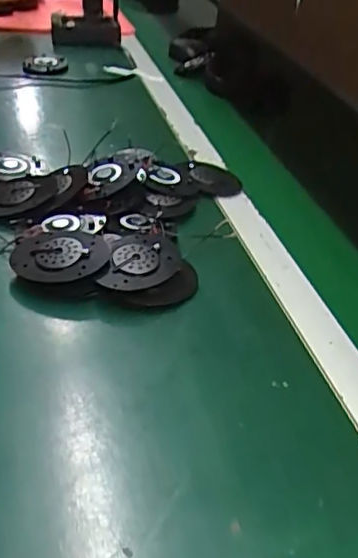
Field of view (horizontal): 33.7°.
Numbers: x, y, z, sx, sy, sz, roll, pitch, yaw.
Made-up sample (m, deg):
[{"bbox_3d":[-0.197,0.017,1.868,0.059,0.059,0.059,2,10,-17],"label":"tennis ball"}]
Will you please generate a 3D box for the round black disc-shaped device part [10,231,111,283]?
[{"bbox_3d":[-0.103,-0.020,0.516,0.081,0.022,0.064,-1,37,-12],"label":"round black disc-shaped device part"}]

